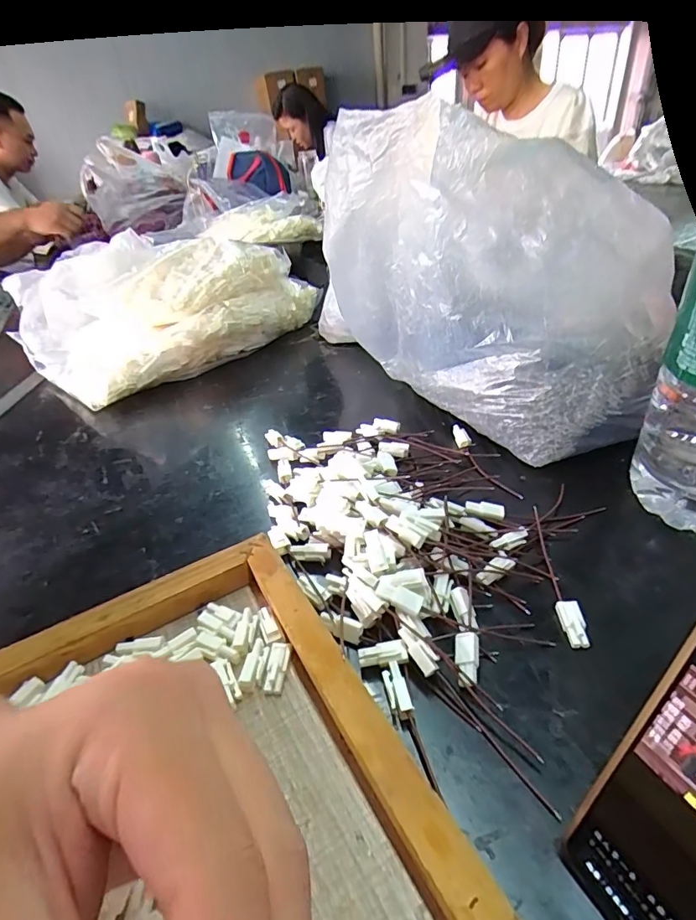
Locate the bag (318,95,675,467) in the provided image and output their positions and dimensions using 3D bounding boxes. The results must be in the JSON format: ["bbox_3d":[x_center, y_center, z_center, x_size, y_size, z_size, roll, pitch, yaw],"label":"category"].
[{"bbox_3d":[0.107,-0.147,0.400,0.285,0.237,0.135,22,44,35],"label":"bag"}]

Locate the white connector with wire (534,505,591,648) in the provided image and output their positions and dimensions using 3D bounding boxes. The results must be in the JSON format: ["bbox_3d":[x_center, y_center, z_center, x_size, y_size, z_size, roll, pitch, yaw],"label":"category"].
[{"bbox_3d":[0.125,0.067,0.290,0.011,0.009,0.100,-1,35,8],"label":"white connector with wire"}]

